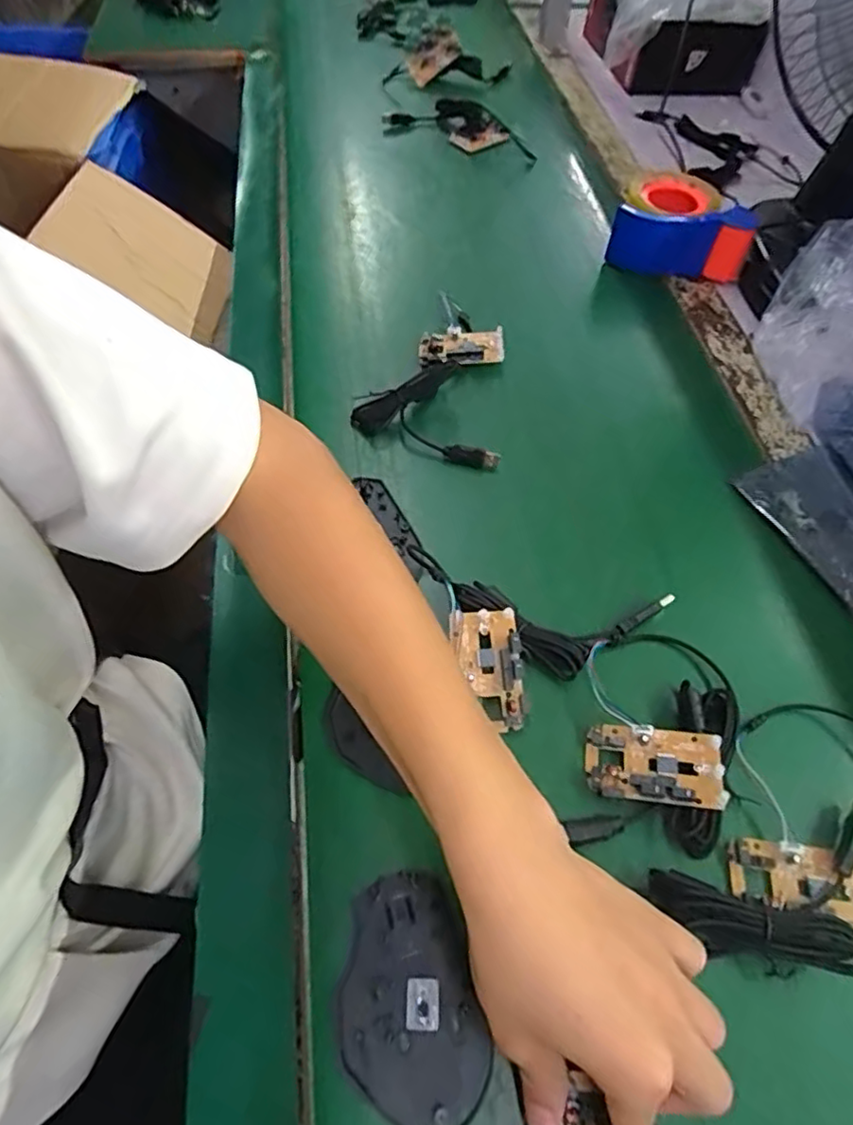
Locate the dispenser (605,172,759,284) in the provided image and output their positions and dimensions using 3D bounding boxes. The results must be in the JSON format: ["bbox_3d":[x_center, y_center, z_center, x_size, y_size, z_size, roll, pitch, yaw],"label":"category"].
[{"bbox_3d":[0.277,-0.361,0.673,0.138,0.066,0.110,21,58,10],"label":"dispenser"}]

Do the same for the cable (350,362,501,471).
[{"bbox_3d":[-0.008,-0.129,0.532,0.105,0.034,0.131,-11,58,-10],"label":"cable"}]

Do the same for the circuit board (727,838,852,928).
[{"bbox_3d":[0.215,0.183,0.356,0.080,0.014,0.039,12,57,5],"label":"circuit board"}]

